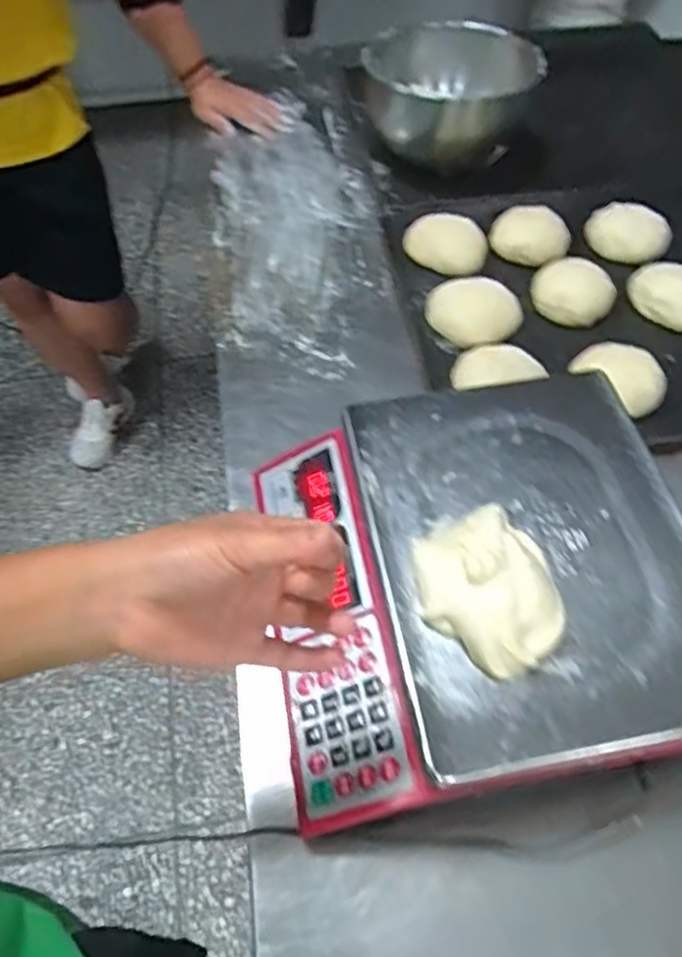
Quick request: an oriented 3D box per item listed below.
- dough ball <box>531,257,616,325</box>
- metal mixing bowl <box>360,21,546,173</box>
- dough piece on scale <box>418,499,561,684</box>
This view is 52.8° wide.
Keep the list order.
[{"bbox_3d":[0.260,-0.210,0.767,0.087,0.039,0.090,-2,55,2],"label":"dough ball"},{"bbox_3d":[0.149,-0.538,0.959,0.221,0.116,0.214,-2,55,2],"label":"metal mixing bowl"},{"bbox_3d":[0.094,0.065,0.449,0.094,0.036,0.120,-5,55,0],"label":"dough piece on scale"}]

